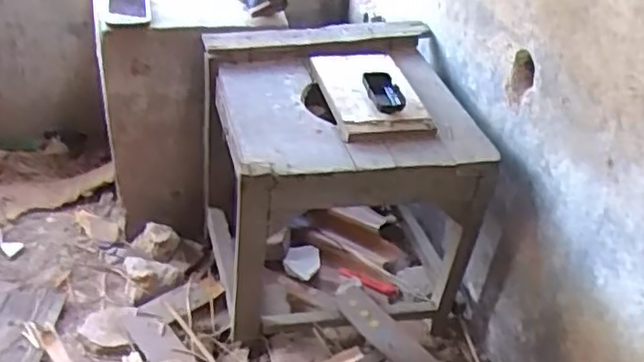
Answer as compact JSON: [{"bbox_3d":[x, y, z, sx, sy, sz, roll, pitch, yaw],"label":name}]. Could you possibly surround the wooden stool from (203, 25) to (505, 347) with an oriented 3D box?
[{"bbox_3d":[0.034,-0.009,1.334,0.466,0.430,0.491,-5,37,-11],"label":"wooden stool"}]

